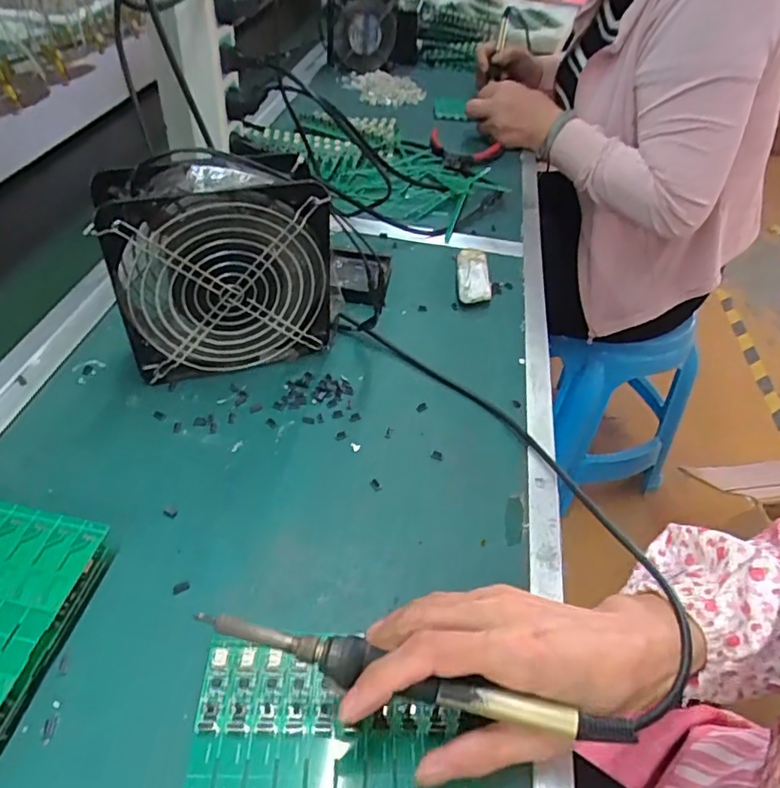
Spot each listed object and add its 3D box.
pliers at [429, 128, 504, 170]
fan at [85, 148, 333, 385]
[{"bbox_3d":[0.099,-0.325,0.788,0.095,0.013,0.095,11,45,4],"label":"pliers"},{"bbox_3d":[-0.121,-0.093,0.436,0.149,0.157,0.055,-11,46,-18],"label":"fan"}]

